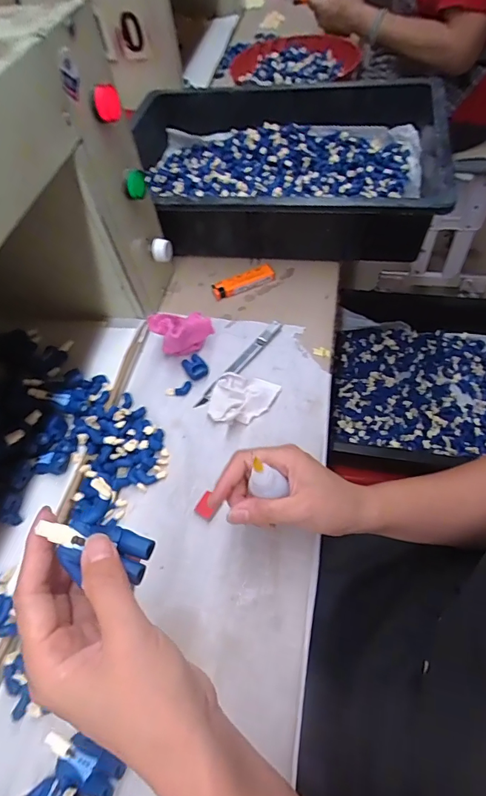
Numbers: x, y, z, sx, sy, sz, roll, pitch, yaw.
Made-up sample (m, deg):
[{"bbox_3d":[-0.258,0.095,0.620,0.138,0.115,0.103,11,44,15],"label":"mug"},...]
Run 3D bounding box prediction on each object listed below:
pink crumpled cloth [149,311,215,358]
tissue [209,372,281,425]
[{"bbox_3d":[-0.071,-0.076,0.483,0.058,0.045,0.048,-31,58,-13],"label":"pink crumpled cloth"},{"bbox_3d":[0.002,0.000,0.439,0.067,0.017,0.051,2,57,9],"label":"tissue"}]

